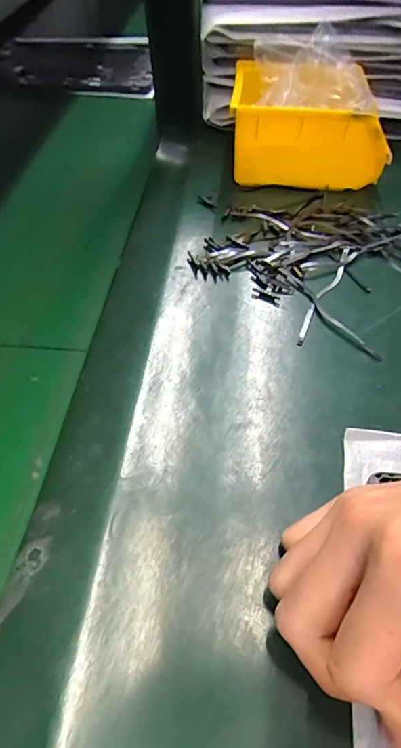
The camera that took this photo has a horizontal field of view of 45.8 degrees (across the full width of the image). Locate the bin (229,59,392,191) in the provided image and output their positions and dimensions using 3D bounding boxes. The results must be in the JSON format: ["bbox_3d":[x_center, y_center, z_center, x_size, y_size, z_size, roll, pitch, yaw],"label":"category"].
[{"bbox_3d":[0.099,-0.233,0.433,0.141,0.084,0.114,7,52,8],"label":"bin"}]

